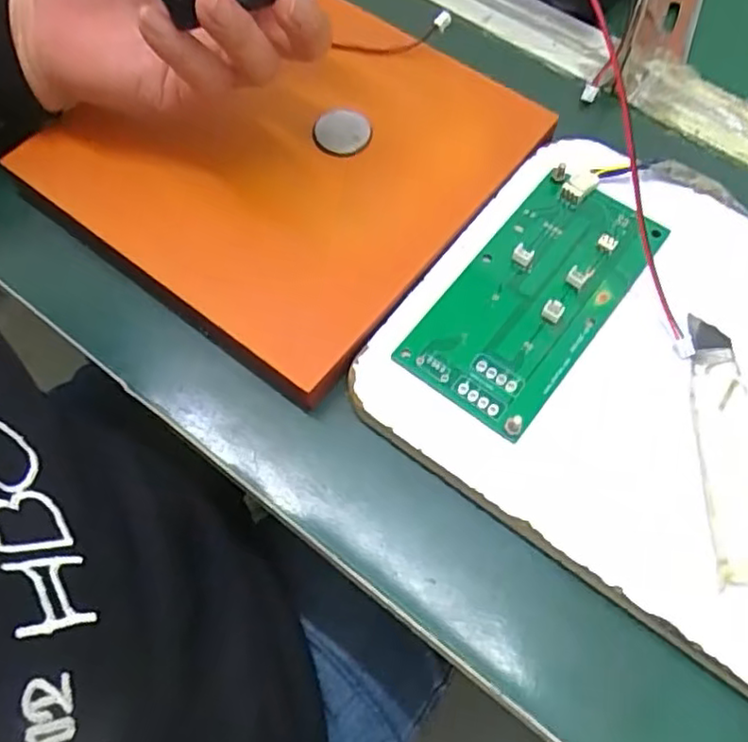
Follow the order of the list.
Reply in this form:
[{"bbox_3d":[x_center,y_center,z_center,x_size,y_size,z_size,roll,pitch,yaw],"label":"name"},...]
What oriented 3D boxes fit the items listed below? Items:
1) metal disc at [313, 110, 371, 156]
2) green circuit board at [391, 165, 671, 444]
[{"bbox_3d":[-0.016,-0.121,0.338,0.024,0.006,0.025,0,64,0],"label":"metal disc"},{"bbox_3d":[0.074,-0.036,0.304,0.064,0.009,0.131,36,70,17],"label":"green circuit board"}]

